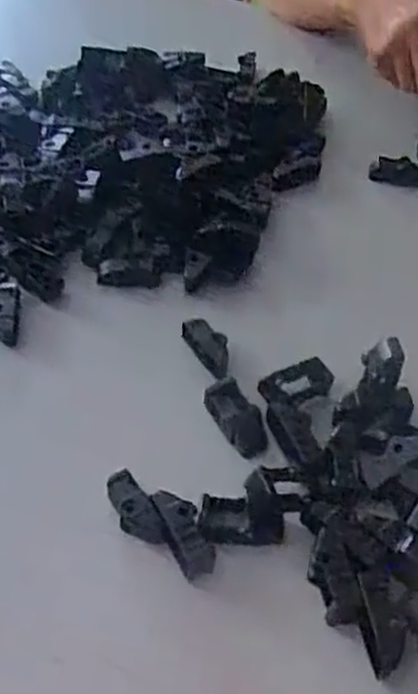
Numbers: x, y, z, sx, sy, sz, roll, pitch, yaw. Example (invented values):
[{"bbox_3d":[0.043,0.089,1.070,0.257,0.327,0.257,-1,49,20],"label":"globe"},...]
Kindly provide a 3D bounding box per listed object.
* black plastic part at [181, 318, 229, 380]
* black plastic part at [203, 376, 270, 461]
[{"bbox_3d":[0.001,0.000,0.525,0.021,0.009,0.048,-24,54,-24],"label":"black plastic part"},{"bbox_3d":[0.018,0.045,0.490,0.026,0.010,0.053,-24,67,-24],"label":"black plastic part"}]

